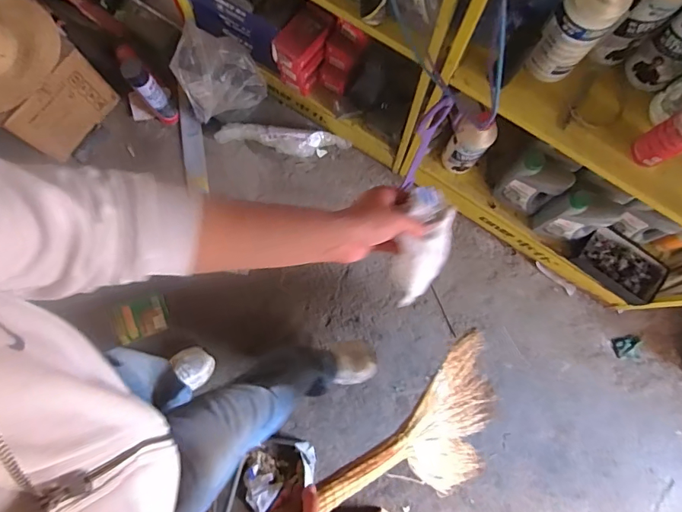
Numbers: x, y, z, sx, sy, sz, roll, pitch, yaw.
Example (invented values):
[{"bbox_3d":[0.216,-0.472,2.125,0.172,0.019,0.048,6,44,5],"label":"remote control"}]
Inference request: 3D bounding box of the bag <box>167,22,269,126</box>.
[{"bbox_3d":[-0.375,-0.557,1.374,0.235,0.148,0.222,-25,81,-5],"label":"bag"}]

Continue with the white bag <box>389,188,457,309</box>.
[{"bbox_3d":[0.095,-0.006,0.527,0.062,0.044,0.140,10,110,1],"label":"white bag"}]

